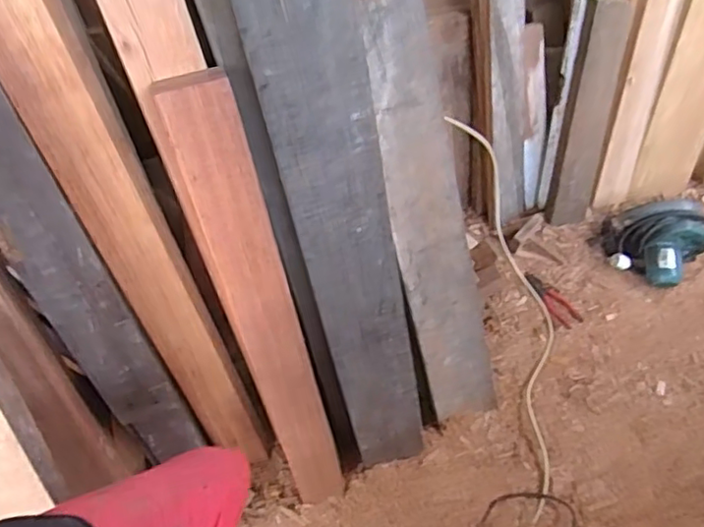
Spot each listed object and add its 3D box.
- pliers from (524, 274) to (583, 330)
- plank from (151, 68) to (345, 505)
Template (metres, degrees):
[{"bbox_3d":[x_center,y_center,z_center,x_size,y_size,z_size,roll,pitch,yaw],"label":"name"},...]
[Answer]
[{"bbox_3d":[0.550,0.096,1.669,0.066,0.015,0.190,-21,57,-10],"label":"pliers"},{"bbox_3d":[-0.142,0.136,1.101,0.109,0.976,0.043,-9,38,3],"label":"plank"}]

